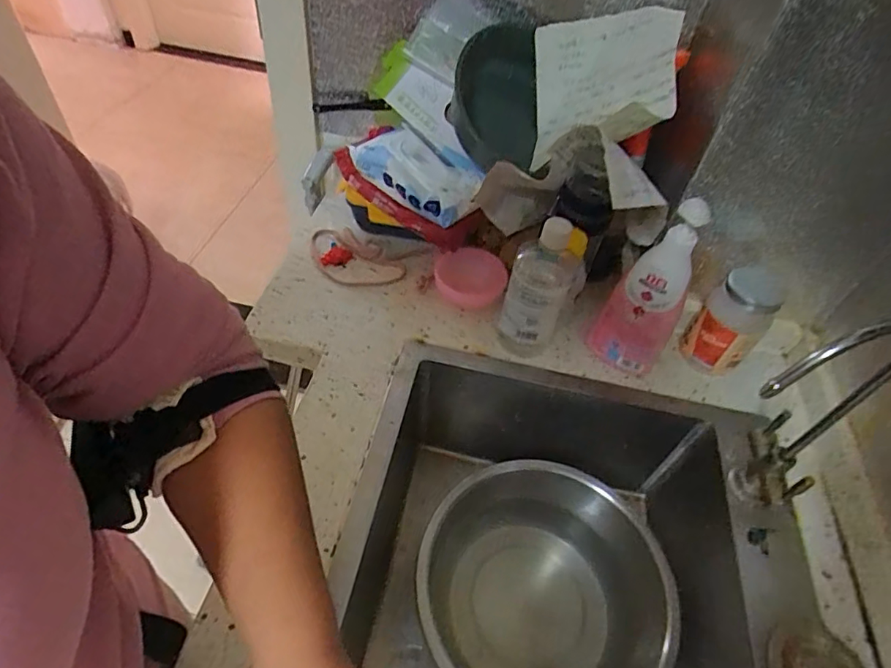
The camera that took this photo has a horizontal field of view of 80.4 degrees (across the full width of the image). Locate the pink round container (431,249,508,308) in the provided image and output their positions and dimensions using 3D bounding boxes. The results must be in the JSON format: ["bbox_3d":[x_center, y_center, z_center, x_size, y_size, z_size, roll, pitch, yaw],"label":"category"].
[{"bbox_3d":[0.033,-0.069,0.680,0.090,0.045,0.067,-7,49,-11],"label":"pink round container"}]

